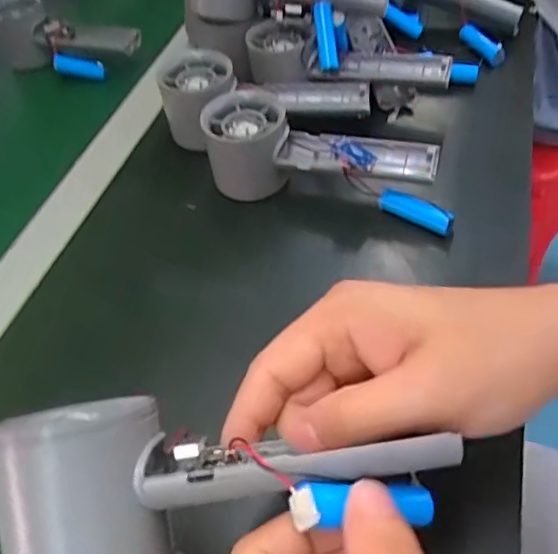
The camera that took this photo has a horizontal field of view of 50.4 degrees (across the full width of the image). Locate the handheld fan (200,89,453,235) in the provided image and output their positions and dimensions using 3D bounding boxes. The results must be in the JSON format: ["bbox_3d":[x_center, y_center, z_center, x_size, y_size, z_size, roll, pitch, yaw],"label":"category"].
[{"bbox_3d":[0.032,-0.080,0.404,0.170,0.052,0.050,11,52,17],"label":"handheld fan"}]

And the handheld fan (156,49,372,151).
[{"bbox_3d":[-0.010,-0.130,0.444,0.158,0.050,0.062,3,50,11],"label":"handheld fan"}]

